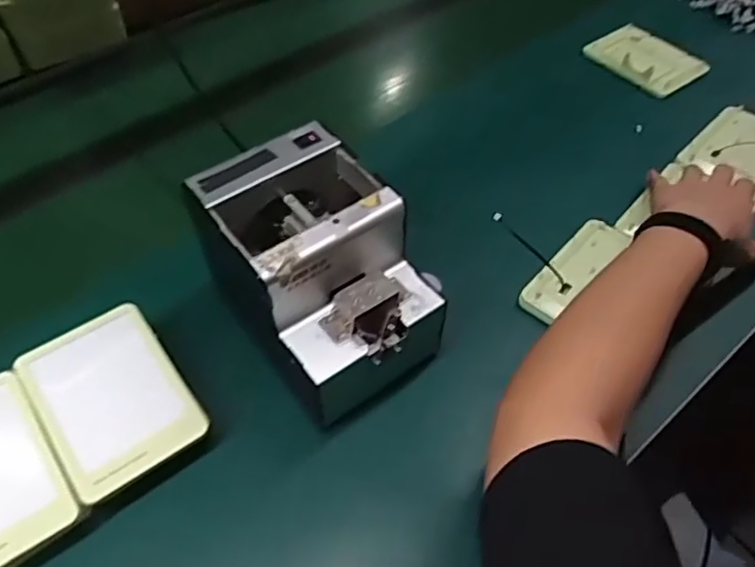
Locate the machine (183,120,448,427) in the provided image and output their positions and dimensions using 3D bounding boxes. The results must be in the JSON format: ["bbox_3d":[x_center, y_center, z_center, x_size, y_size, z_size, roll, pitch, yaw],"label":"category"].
[{"bbox_3d":[-0.046,-0.005,0.510,0.128,0.158,0.172,-31,57,-21],"label":"machine"}]

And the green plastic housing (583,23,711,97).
[{"bbox_3d":[0.357,-0.301,0.815,0.104,0.019,0.128,-31,60,-20],"label":"green plastic housing"}]

